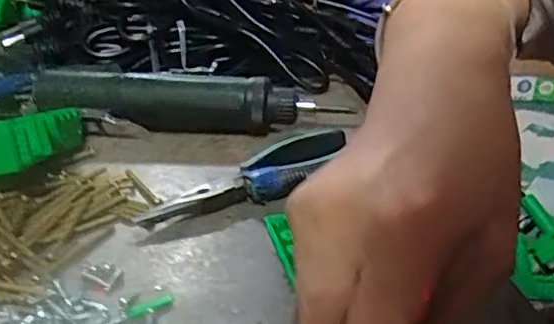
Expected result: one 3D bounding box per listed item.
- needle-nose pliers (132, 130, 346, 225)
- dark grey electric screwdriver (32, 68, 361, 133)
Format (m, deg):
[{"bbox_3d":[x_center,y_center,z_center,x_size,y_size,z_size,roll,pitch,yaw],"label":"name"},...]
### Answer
[{"bbox_3d":[-0.016,0.011,0.370,0.149,0.021,0.043,-16,31,-28],"label":"needle-nose pliers"},{"bbox_3d":[-0.075,-0.043,0.451,0.240,0.045,0.029,4,27,8],"label":"dark grey electric screwdriver"}]

